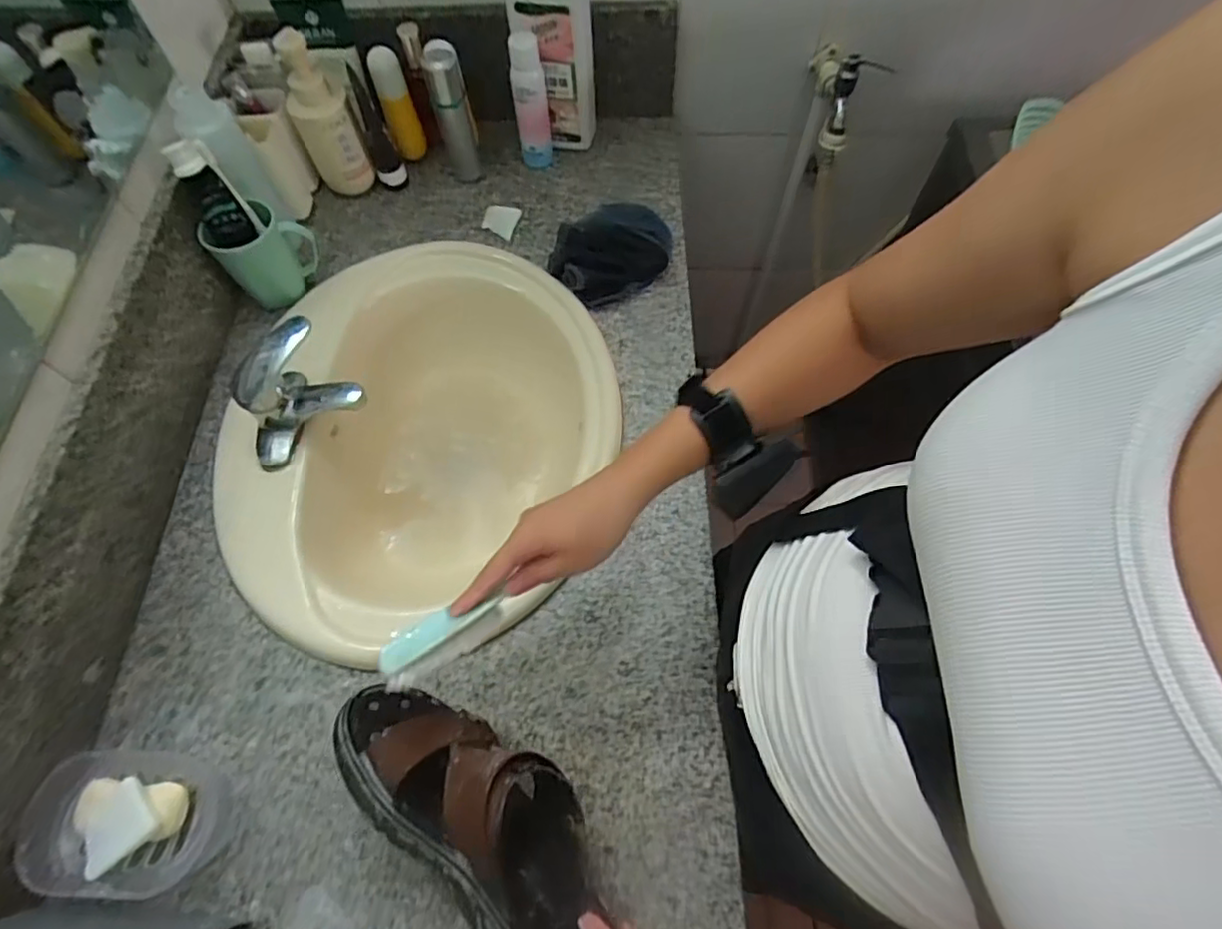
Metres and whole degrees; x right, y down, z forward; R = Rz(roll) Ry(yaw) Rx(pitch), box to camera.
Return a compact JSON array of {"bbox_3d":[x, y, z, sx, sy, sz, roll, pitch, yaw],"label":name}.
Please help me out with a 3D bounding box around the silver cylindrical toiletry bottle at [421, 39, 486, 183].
[{"bbox_3d":[-0.213,-0.470,0.838,0.045,0.165,0.054,-17,65,-9],"label":"silver cylindrical toiletry bottle"}]

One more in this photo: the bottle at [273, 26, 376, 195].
[{"bbox_3d":[-0.376,-0.453,0.814,0.075,0.184,0.066,-24,66,-12],"label":"bottle"}]

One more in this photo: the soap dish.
[{"bbox_3d":[-0.414,0.306,0.535,0.141,0.058,0.103,2,63,0],"label":"soap dish"}]

